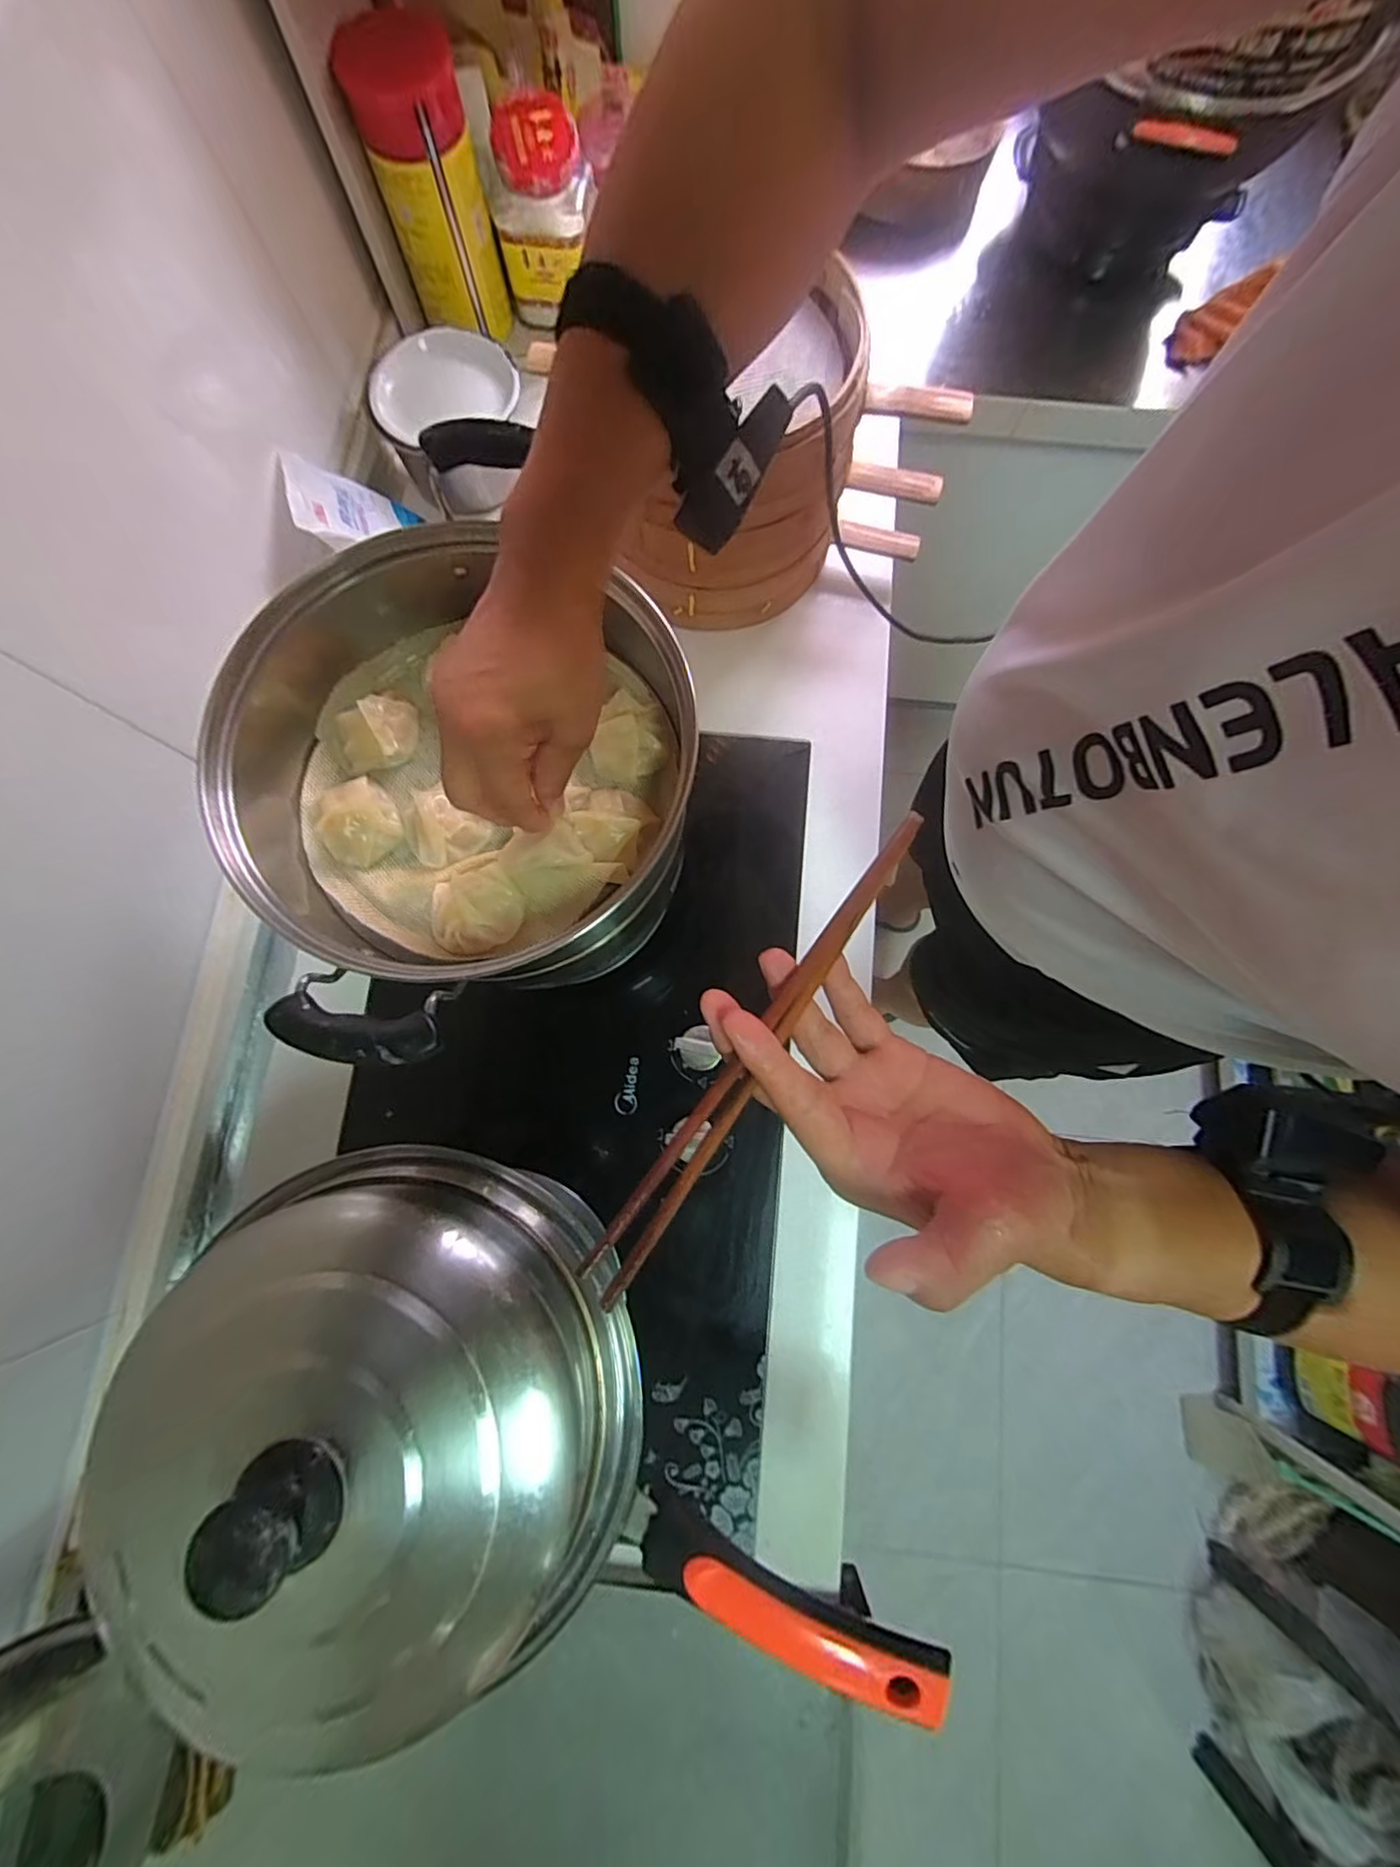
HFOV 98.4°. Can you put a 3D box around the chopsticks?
[{"bbox_3d":[0.034,0.036,0.257,0.017,0.008,0.244,36,71,7],"label":"chopsticks"}]

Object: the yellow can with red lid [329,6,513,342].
[{"bbox_3d":[-0.270,-0.758,0.616,0.102,0.208,0.089,-17,80,-2],"label":"yellow can with red lid"}]

